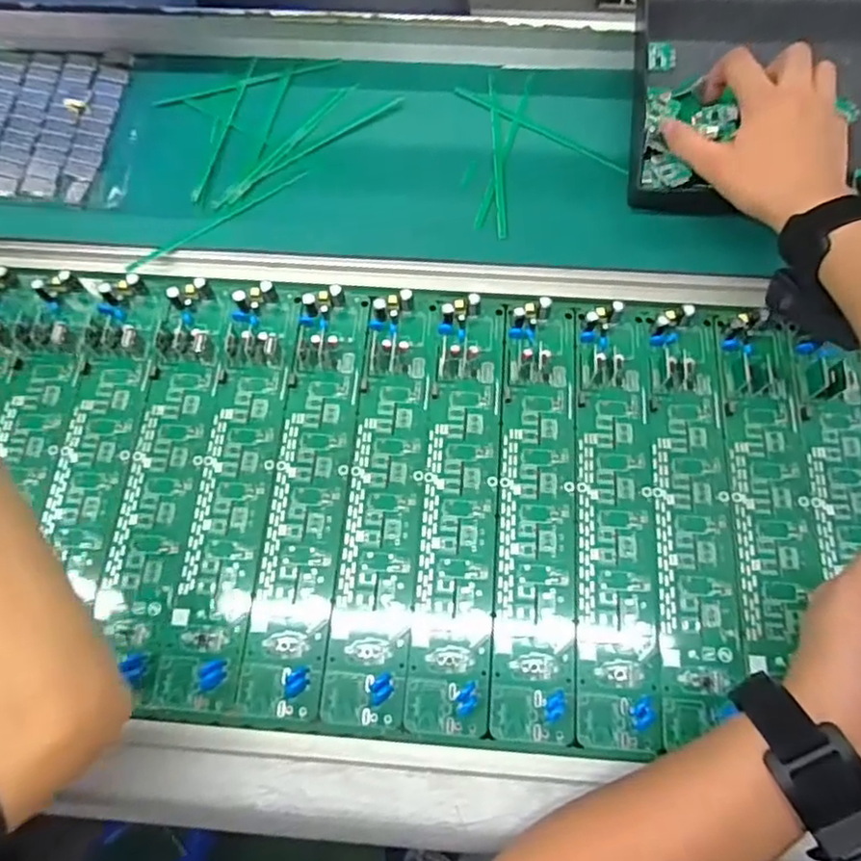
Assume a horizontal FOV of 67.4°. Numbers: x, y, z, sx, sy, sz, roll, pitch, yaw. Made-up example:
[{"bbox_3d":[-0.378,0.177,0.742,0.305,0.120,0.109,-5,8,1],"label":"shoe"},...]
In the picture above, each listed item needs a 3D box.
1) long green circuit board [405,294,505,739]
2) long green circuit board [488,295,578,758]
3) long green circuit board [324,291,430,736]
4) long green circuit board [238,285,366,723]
[{"bbox_3d":[0.019,0.041,0.405,0.049,0.013,0.270,3,70,1],"label":"long green circuit board"},{"bbox_3d":[0.066,0.043,0.403,0.049,0.013,0.271,3,70,1],"label":"long green circuit board"},{"bbox_3d":[-0.029,0.038,0.408,0.048,0.013,0.269,4,70,1],"label":"long green circuit board"},{"bbox_3d":[-0.076,0.033,0.410,0.049,0.013,0.270,4,70,2],"label":"long green circuit board"}]

